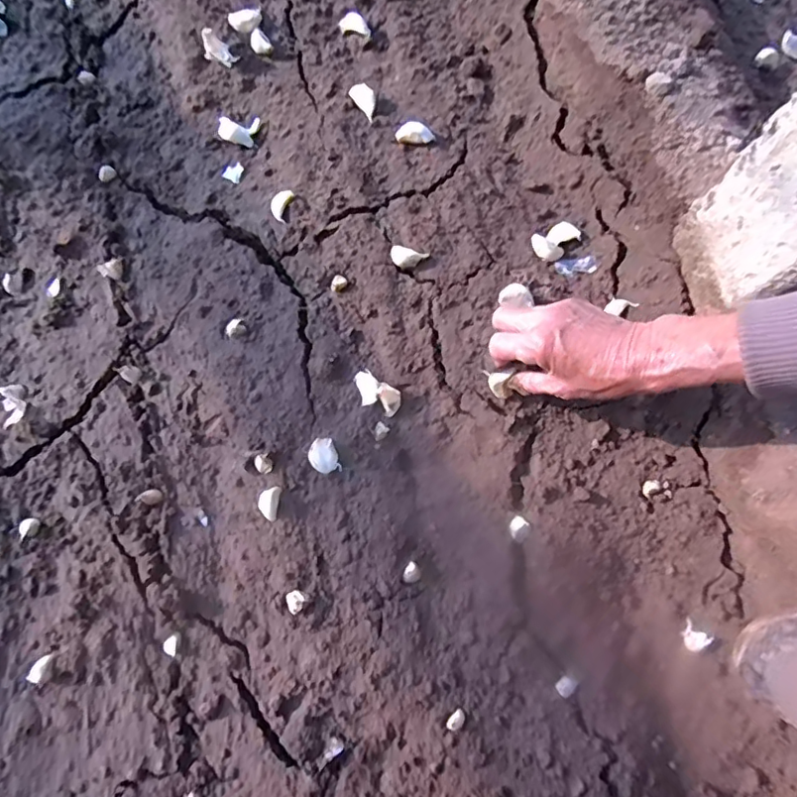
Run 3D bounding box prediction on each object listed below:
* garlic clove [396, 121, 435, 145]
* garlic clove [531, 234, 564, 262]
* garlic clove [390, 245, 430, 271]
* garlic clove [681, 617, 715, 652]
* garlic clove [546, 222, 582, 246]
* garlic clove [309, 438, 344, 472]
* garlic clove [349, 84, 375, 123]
[{"bbox_3d":[0.017,-0.277,0.597,0.040,0.018,0.020,14,74,4],"label":"garlic clove"},{"bbox_3d":[0.145,-0.147,0.556,0.034,0.009,0.020,27,76,7],"label":"garlic clove"},{"bbox_3d":[0.009,-0.137,0.548,0.036,0.011,0.019,22,75,6],"label":"garlic clove"},{"bbox_3d":[0.249,0.201,0.480,0.019,0.021,0.022,-43,78,-11],"label":"garlic clove"},{"bbox_3d":[0.162,-0.164,0.560,0.034,0.012,0.020,-18,75,-5],"label":"garlic clove"},{"bbox_3d":[-0.069,0.054,0.525,0.025,0.012,0.033,-20,75,-6],"label":"garlic clove"},{"bbox_3d":[-0.035,-0.321,0.610,0.021,0.012,0.044,-35,77,-9],"label":"garlic clove"}]

